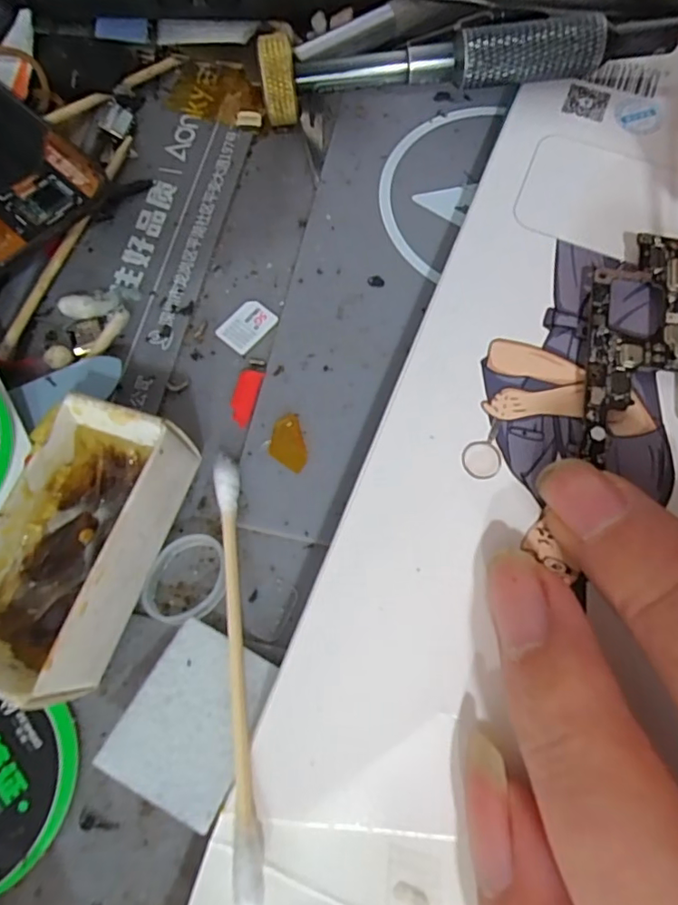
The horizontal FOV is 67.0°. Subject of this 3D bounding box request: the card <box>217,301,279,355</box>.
[{"bbox_3d":[-0.021,-0.029,0.118,0.009,0.004,0.012,39,78,9],"label":"card"}]

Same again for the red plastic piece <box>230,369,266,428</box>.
[{"bbox_3d":[-0.021,-0.013,0.110,0.005,0.004,0.013,15,73,7],"label":"red plastic piece"}]

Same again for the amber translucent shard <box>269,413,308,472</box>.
[{"bbox_3d":[-0.011,-0.002,0.106,0.007,0.004,0.012,-15,72,-3],"label":"amber translucent shard"}]

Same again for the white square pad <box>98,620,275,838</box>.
[{"bbox_3d":[-0.024,0.045,0.088,0.020,0.004,0.026,27,59,7],"label":"white square pad"}]

